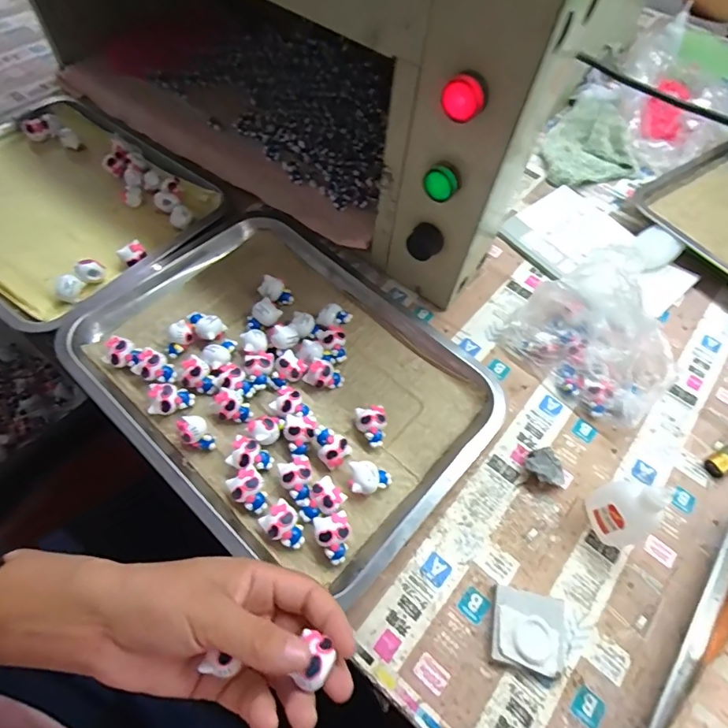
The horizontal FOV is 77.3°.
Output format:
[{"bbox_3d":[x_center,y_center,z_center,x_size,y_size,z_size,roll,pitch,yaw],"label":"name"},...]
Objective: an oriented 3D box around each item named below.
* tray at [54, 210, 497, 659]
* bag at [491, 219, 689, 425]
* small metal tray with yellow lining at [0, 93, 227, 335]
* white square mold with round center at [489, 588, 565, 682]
[{"bbox_3d":[-0.068,0.003,0.419,0.349,0.034,0.271,40,65,18],"label":"tray"},{"bbox_3d":[0.222,-0.037,0.424,0.150,0.099,0.108,42,65,18],"label":"bag"},{"bbox_3d":[-0.344,-0.183,0.509,0.330,0.031,0.259,33,63,14],"label":"small metal tray with yellow lining"},{"bbox_3d":[0.120,0.193,0.328,0.054,0.016,0.048,13,60,3],"label":"white square mold with round center"}]

